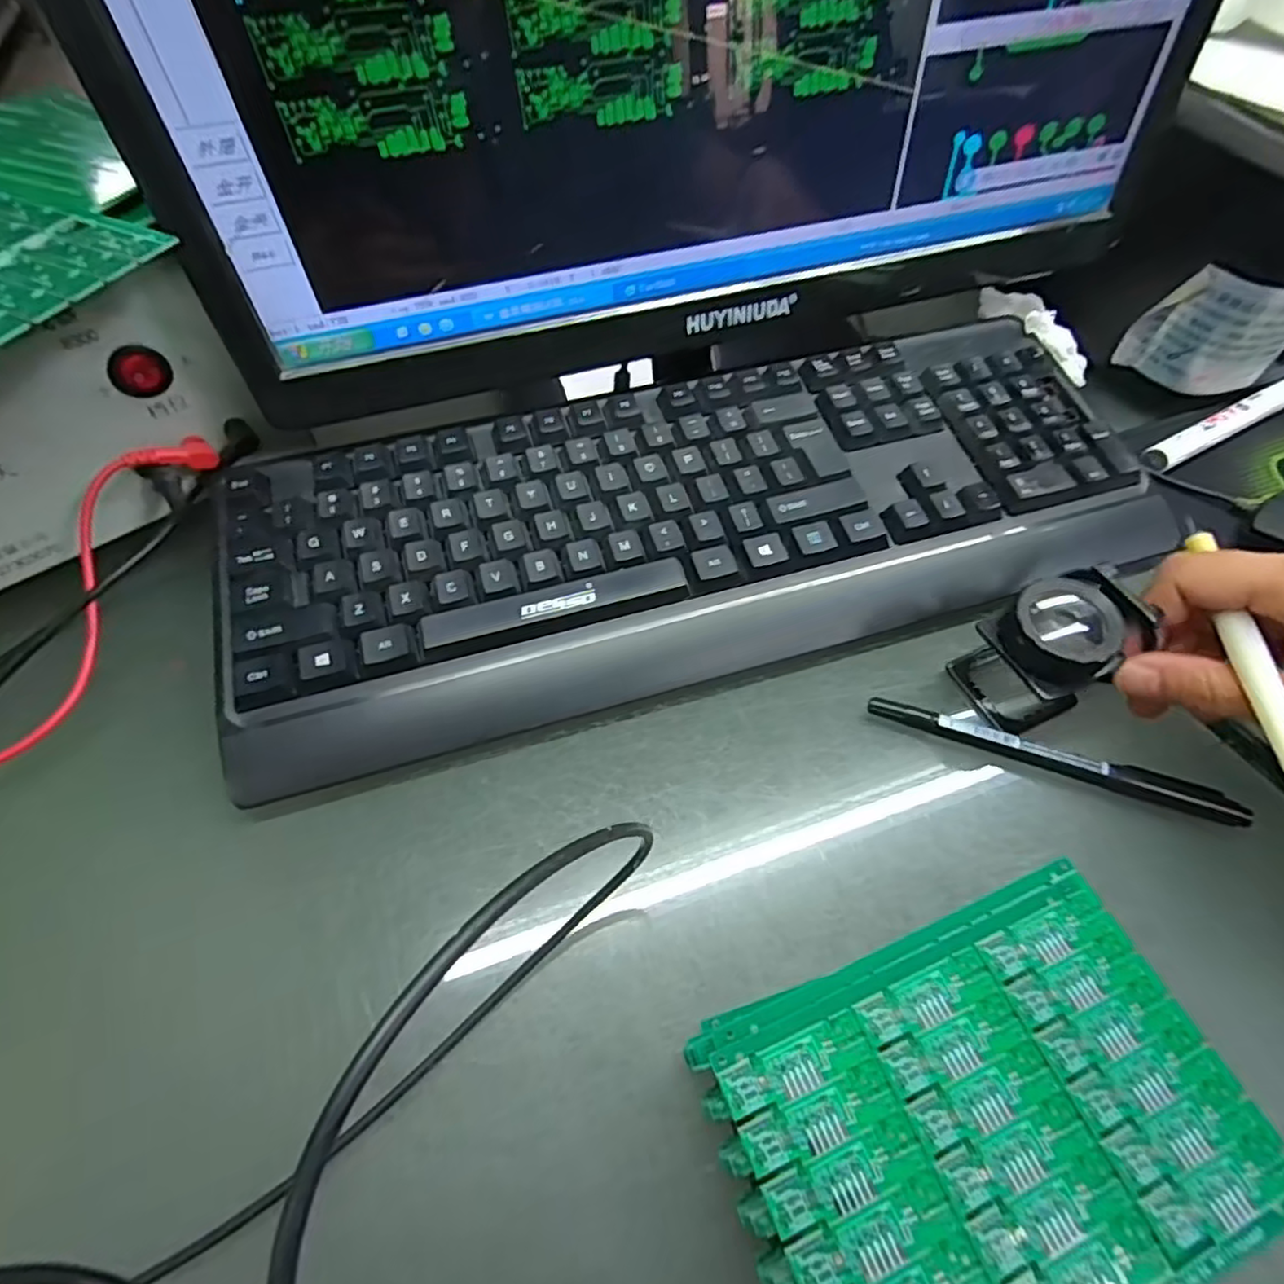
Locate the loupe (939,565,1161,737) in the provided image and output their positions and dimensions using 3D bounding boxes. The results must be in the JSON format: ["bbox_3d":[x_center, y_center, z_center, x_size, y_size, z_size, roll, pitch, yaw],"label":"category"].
[{"bbox_3d":[0.166,0.005,0.267,0.056,0.059,0.040,-22,63,-13],"label":"loupe"}]

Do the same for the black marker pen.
[{"bbox_3d":[0.164,0.047,0.265,0.138,0.015,0.012,16,59,10],"label":"black marker pen"}]

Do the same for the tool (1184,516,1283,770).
[{"bbox_3d":[0.208,0.008,0.221,0.006,0.007,0.142,10,54,5],"label":"tool"}]

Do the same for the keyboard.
[{"bbox_3d":[0.031,-0.061,0.312,0.433,0.032,0.160,-15,61,-9],"label":"keyboard"}]

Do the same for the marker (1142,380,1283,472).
[{"bbox_3d":[0.340,-0.129,0.370,0.145,0.012,0.017,-26,61,-16],"label":"marker"}]

